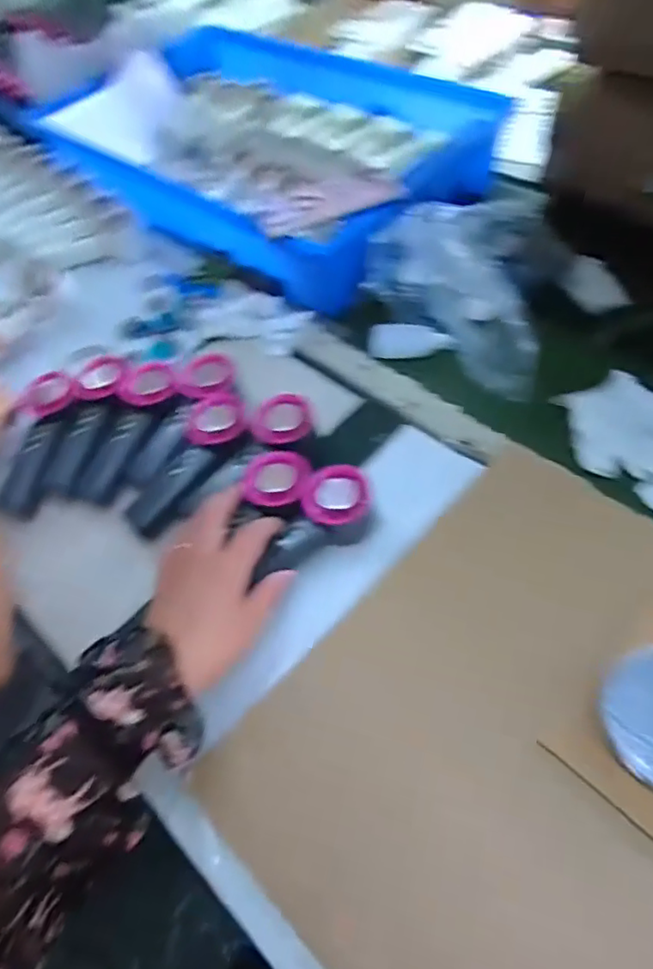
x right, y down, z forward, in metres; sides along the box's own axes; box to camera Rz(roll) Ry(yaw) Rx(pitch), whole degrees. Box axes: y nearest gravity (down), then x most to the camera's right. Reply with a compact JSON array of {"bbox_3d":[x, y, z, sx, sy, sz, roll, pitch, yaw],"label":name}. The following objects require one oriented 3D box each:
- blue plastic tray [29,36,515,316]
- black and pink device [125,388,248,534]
[{"bbox_3d":[-0.084,-0.498,0.884,0.636,0.122,0.436,35,62,29],"label":"blue plastic tray"},{"bbox_3d":[-0.133,-0.022,0.573,0.060,0.026,0.158,30,80,27],"label":"black and pink device"}]

